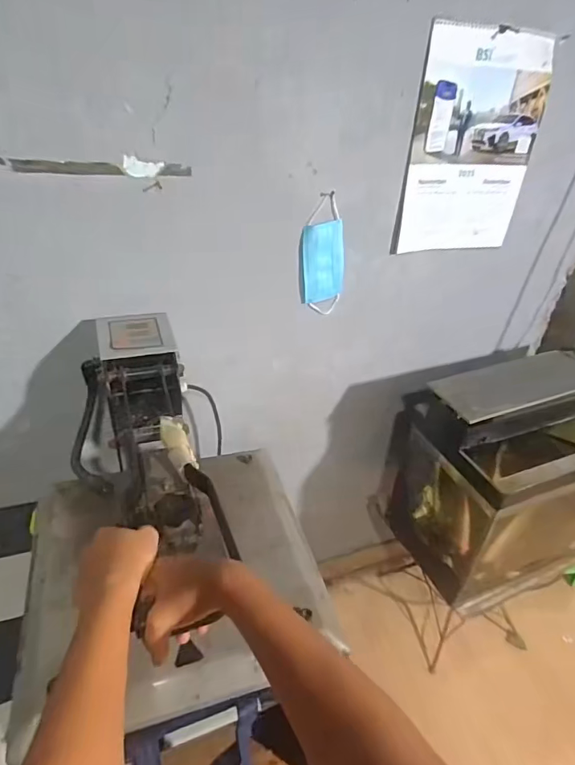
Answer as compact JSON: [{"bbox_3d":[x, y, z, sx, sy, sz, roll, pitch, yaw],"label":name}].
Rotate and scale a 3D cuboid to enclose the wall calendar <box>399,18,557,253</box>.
[{"bbox_3d":[0.395,-0.493,0.976,0.286,0.406,0.025,-8,34,-15],"label":"wall calendar"}]

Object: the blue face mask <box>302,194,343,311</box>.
[{"bbox_3d":[0.079,-0.263,0.987,0.093,0.248,0.010,-15,37,-16],"label":"blue face mask"}]

